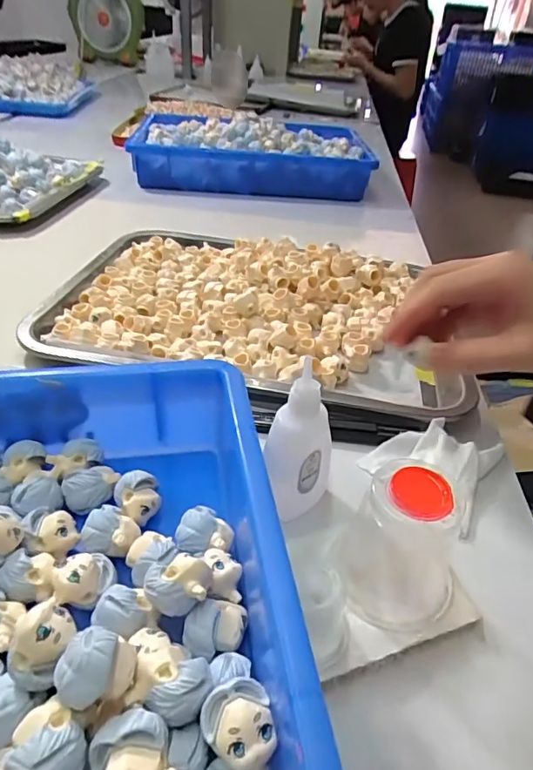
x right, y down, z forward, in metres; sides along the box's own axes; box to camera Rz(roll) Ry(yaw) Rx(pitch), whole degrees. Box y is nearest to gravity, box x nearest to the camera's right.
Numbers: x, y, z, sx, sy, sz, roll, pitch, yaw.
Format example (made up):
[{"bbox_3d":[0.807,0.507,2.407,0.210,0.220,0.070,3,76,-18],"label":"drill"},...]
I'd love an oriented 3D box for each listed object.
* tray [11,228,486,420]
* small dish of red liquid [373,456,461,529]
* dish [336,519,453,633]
[{"bbox_3d":[-0.012,-0.083,0.449,0.338,0.026,0.249,10,37,5],"label":"tray"},{"bbox_3d":[0.063,0.045,0.215,0.035,0.007,0.034,6,37,0],"label":"small dish of red liquid"},{"bbox_3d":[0.063,0.094,0.253,0.055,0.010,0.058,12,38,8],"label":"dish"}]

